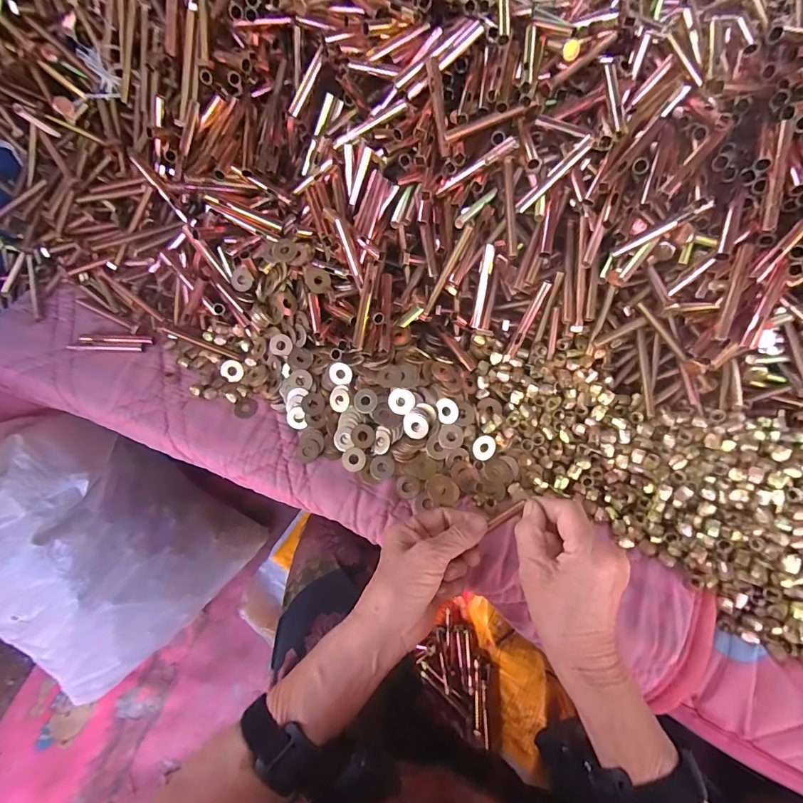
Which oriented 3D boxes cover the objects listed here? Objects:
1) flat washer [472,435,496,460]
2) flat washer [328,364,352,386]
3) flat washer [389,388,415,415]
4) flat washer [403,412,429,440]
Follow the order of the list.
[{"bbox_3d":[0.082,0.046,0.427,0.022,0.004,0.025,36,91,-11],"label":"flat washer"},{"bbox_3d":[-0.065,-0.029,0.457,0.026,0.004,0.024,3,105,11],"label":"flat washer"},{"bbox_3d":[0.000,0.000,0.432,0.026,0.004,0.026,1,99,7],"label":"flat washer"},{"bbox_3d":[0.015,0.025,0.432,0.026,0.004,0.025,0,90,-2],"label":"flat washer"}]

